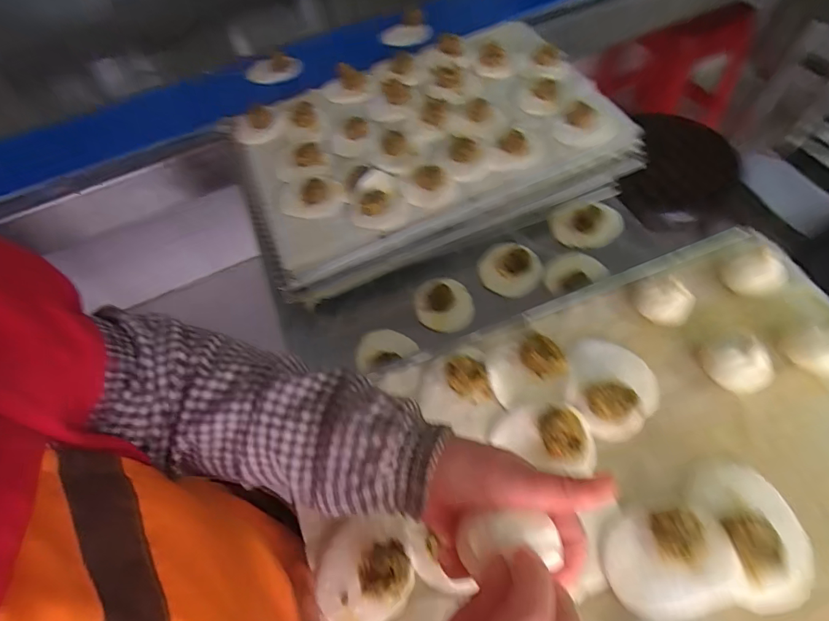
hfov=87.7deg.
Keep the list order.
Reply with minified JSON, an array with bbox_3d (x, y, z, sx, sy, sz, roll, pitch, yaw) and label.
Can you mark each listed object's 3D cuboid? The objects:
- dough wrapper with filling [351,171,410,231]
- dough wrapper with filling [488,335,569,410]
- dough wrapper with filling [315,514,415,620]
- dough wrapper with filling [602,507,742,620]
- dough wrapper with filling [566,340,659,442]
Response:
[{"bbox_3d":[-0.055,-0.170,0.645,0.081,0.028,0.094,-10,60,0],"label":"dough wrapper with filling"},{"bbox_3d":[0.117,0.059,0.445,0.078,0.033,0.078,-3,60,5],"label":"dough wrapper with filling"},{"bbox_3d":[-0.045,0.228,0.372,0.083,0.034,0.085,-3,60,5],"label":"dough wrapper with filling"},{"bbox_3d":[0.214,0.207,0.354,0.100,0.031,0.076,-10,60,0],"label":"dough wrapper with filling"},{"bbox_3d":[0.199,0.071,0.436,0.098,0.028,0.093,-3,60,5],"label":"dough wrapper with filling"}]

